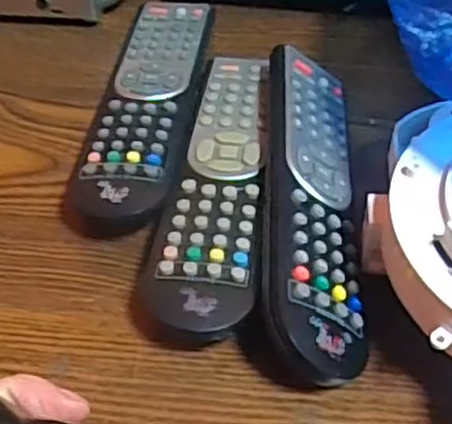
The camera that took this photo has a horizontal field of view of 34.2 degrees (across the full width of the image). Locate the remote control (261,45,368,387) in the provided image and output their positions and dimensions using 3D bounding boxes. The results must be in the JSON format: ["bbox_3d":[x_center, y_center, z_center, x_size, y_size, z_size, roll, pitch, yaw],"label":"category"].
[{"bbox_3d":[0.037,-0.007,0.344,0.050,0.023,0.193,24,43,-20],"label":"remote control"}]

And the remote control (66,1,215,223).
[{"bbox_3d":[-0.041,-0.061,0.410,0.051,0.028,0.188,5,46,4],"label":"remote control"}]

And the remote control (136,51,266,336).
[{"bbox_3d":[-0.001,-0.014,0.363,0.048,0.026,0.190,7,47,6],"label":"remote control"}]

